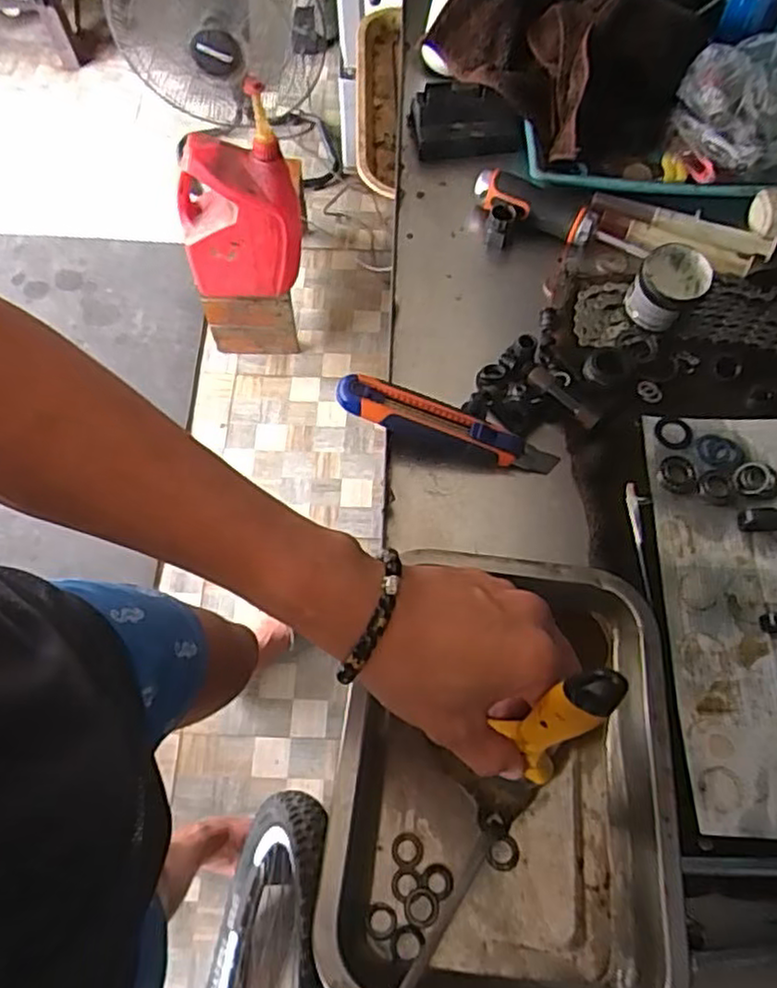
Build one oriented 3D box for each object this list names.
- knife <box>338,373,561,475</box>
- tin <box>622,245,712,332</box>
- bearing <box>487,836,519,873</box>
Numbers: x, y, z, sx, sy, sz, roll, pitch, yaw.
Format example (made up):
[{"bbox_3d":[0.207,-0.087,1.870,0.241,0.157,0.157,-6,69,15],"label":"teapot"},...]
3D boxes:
[{"bbox_3d":[0.045,-0.051,0.520,0.170,0.022,0.029,19,66,-5],"label":"knife"},{"bbox_3d":[0.227,-0.166,0.564,0.053,0.048,0.053,-1,65,1],"label":"tin"},{"bbox_3d":[0.068,0.212,0.406,0.019,0.004,0.019,-1,65,1],"label":"bearing"}]

